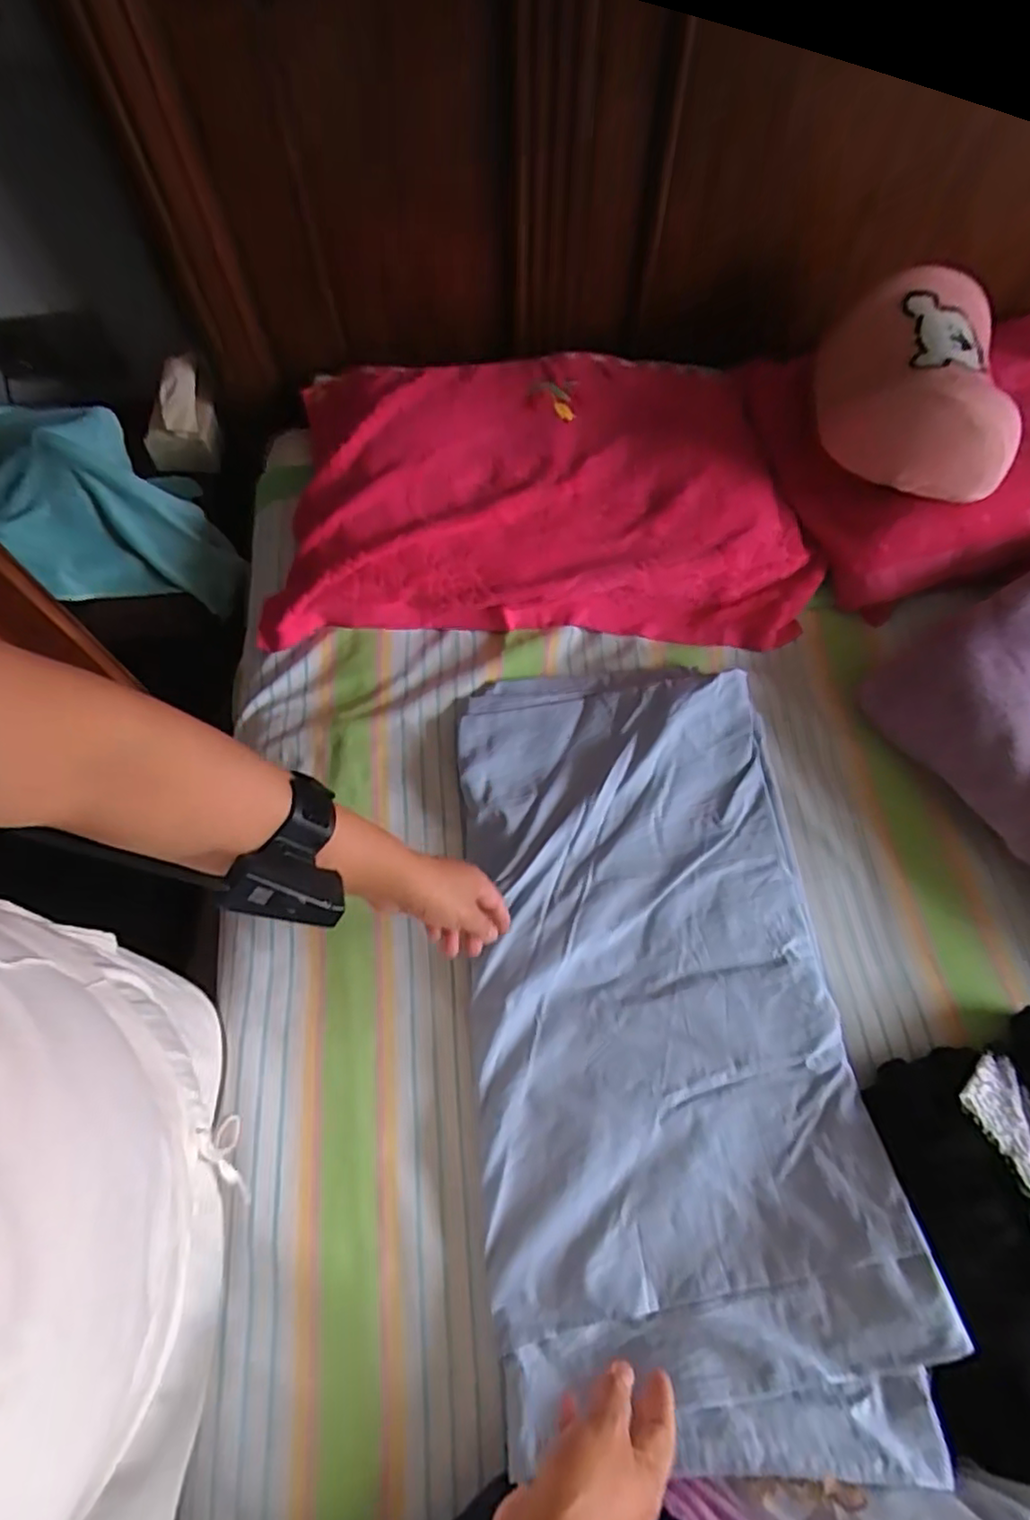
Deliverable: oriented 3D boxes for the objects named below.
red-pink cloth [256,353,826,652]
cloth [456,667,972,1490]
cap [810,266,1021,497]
[{"bbox_3d":[0.016,-0.336,0.804,0.640,0.130,0.433,-7,65,-2],"label":"red-pink cloth"},{"bbox_3d":[0.127,0.200,0.602,0.325,0.048,0.648,-5,65,-1],"label":"cloth"},{"bbox_3d":[0.445,-0.418,0.754,0.176,0.132,0.249,3,65,2],"label":"cap"}]

